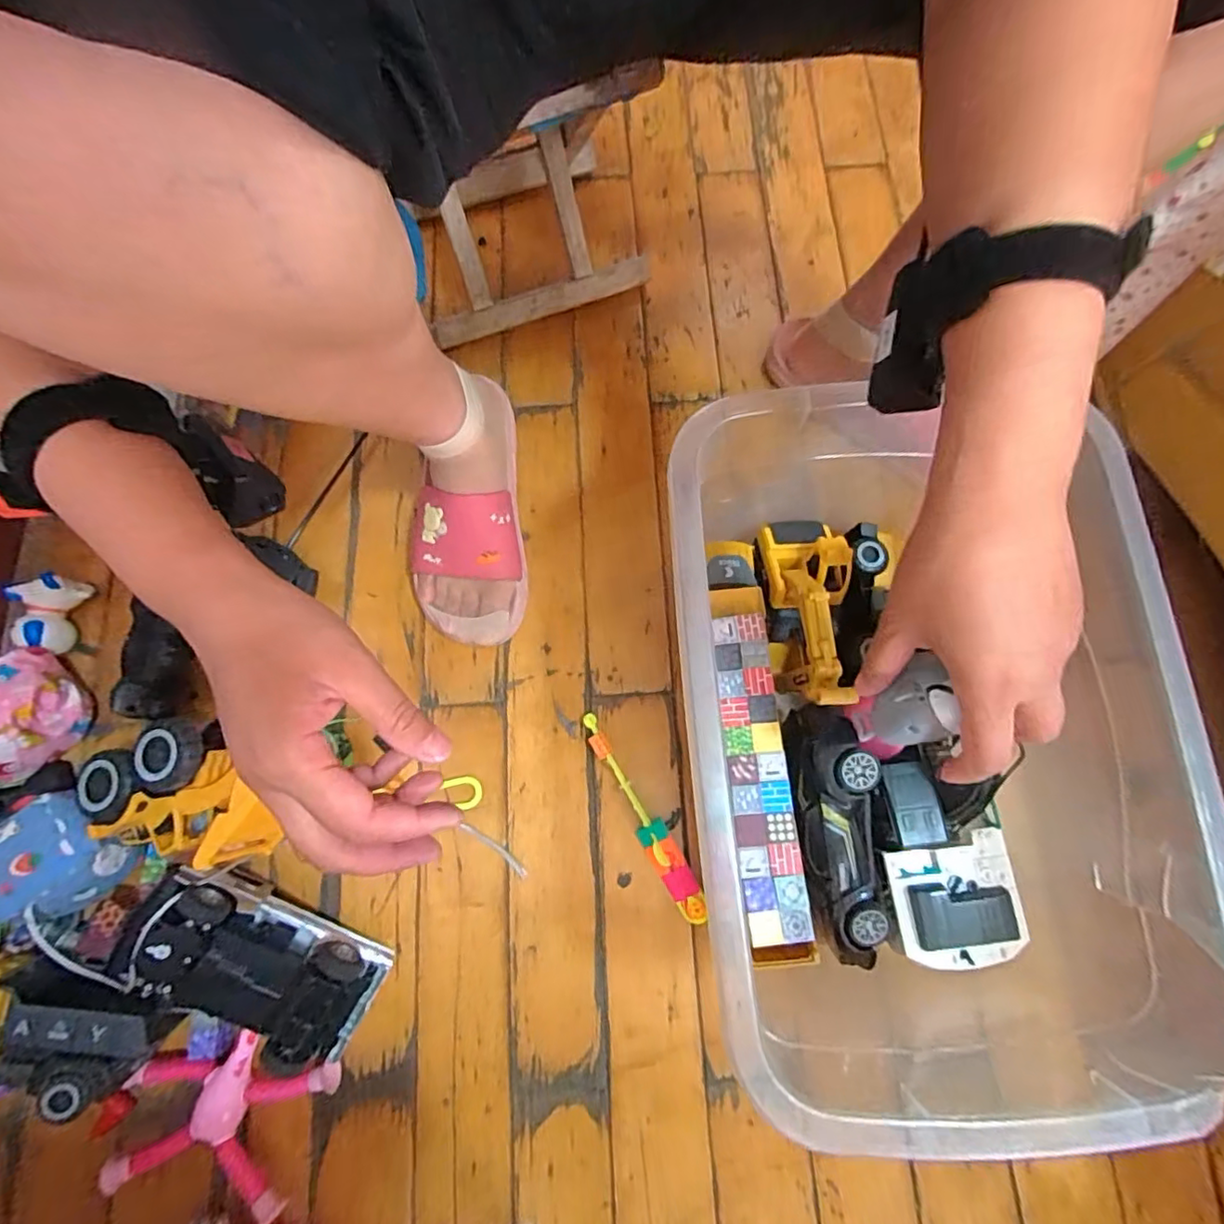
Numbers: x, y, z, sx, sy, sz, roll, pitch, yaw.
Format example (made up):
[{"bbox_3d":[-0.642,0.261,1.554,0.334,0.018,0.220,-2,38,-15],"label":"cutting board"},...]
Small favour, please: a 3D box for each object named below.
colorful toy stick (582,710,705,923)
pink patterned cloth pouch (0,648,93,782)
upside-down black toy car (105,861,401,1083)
[{"bbox_3d":[0.025,0.173,0.501,0.026,0.013,0.189,-30,78,-7],"label":"colorful toy stick"},{"bbox_3d":[-0.501,0.083,0.489,0.083,0.065,0.097,-27,78,-7],"label":"pink patterned cloth pouch"},{"bbox_3d":[-0.269,0.266,0.447,0.180,0.070,0.086,34,77,-11],"label":"upside-down black toy car"}]

